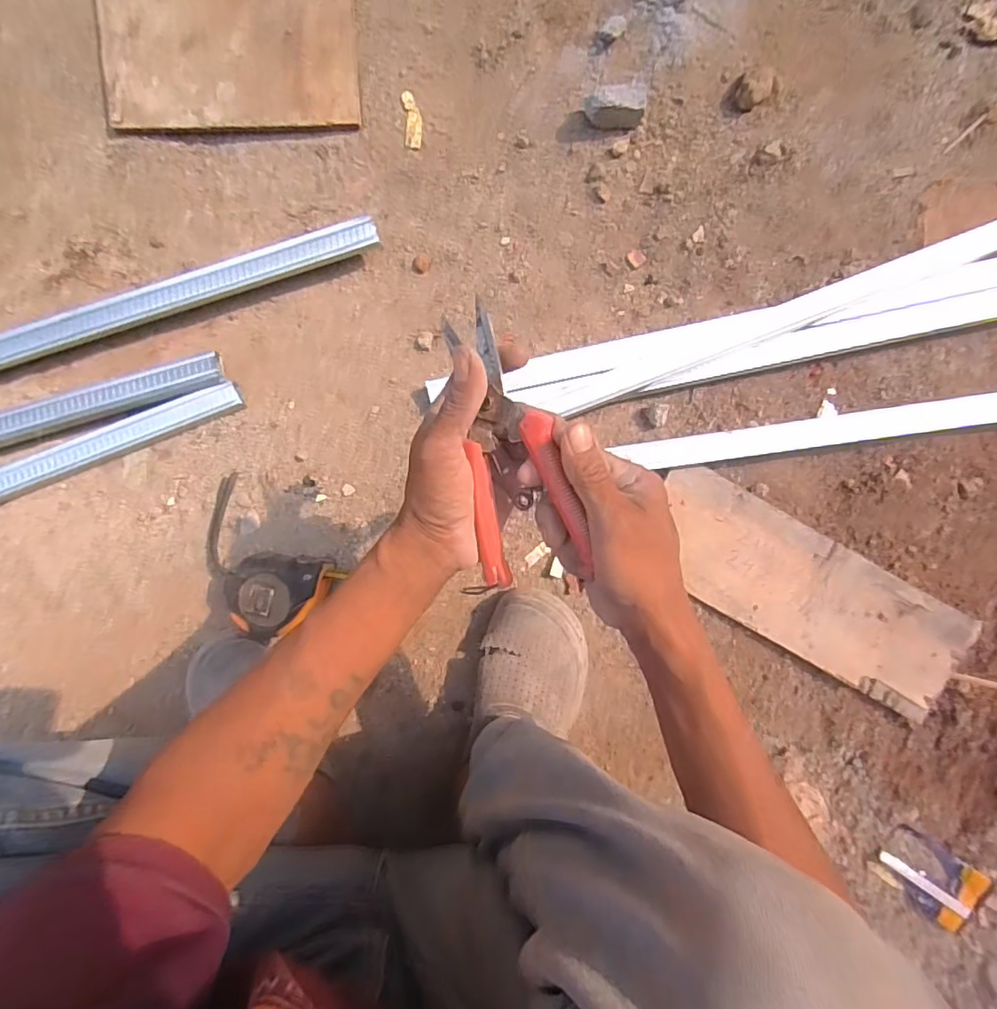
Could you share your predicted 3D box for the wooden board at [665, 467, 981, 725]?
[{"bbox_3d":[0.308,0.087,0.548,0.330,0.020,0.114,30,90,-1],"label":"wooden board"}]

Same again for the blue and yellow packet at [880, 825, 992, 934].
[{"bbox_3d":[0.441,0.383,0.555,0.100,0.012,0.068,34,90,-1],"label":"blue and yellow packet"}]

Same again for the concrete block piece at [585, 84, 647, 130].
[{"bbox_3d":[0.114,-0.389,0.536,0.058,0.037,0.030,-6,94,-2],"label":"concrete block piece"}]

